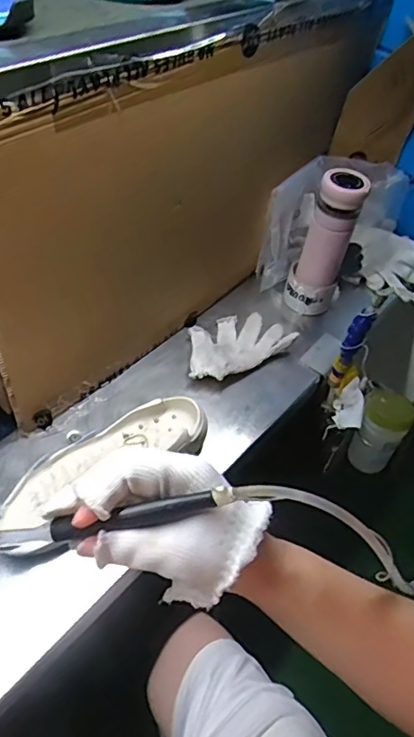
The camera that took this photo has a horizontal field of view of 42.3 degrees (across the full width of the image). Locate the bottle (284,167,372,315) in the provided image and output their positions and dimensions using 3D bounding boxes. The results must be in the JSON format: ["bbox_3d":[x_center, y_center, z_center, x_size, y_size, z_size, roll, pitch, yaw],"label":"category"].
[{"bbox_3d":[0.178,-0.182,0.829,0.084,0.230,0.080,14,47,7],"label":"bottle"}]

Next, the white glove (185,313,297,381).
[{"bbox_3d":[0.038,-0.038,0.822,0.181,0.038,0.109,-25,54,-26],"label":"white glove"}]

